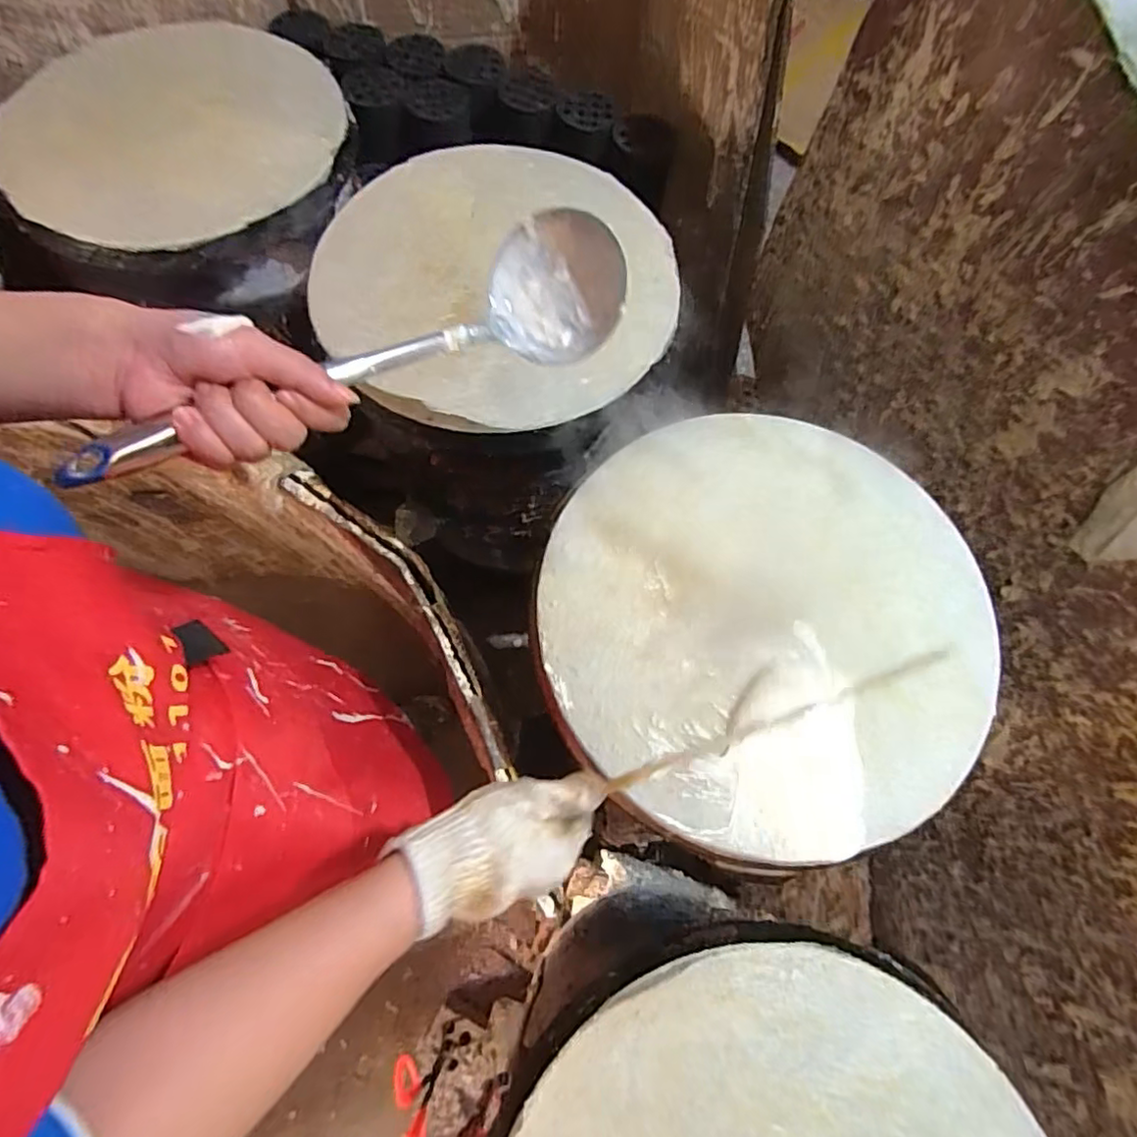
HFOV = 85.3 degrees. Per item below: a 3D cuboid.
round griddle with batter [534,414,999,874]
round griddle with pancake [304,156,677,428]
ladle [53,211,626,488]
[{"bbox_3d":[0.170,0.031,0.517,0.383,0.026,0.361,1,70,-2],"label":"round griddle with batter"},{"bbox_3d":[-0.072,-0.304,0.651,0.361,0.023,0.358,1,70,-2],"label":"round griddle with pancake"},{"bbox_3d":[-0.115,-0.126,0.366,0.330,0.061,0.086,-29,74,-19],"label":"ladle"}]

